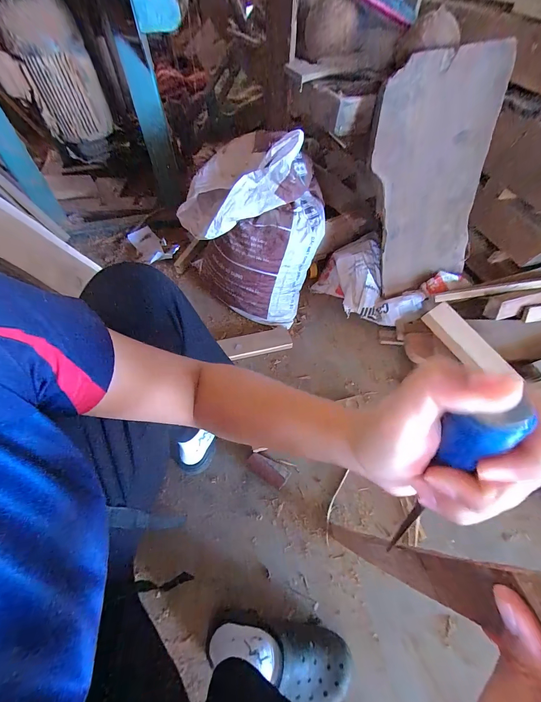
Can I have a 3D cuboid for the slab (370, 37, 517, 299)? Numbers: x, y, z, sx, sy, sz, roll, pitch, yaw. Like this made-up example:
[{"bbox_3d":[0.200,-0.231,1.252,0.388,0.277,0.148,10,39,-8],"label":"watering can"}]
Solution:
[{"bbox_3d":[0.408,-0.404,0.730,0.279,0.537,0.037,-11,39,2],"label":"slab"}]

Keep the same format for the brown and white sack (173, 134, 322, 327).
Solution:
[{"bbox_3d":[-0.041,-0.363,0.867,0.377,0.449,0.311,29,60,16],"label":"brown and white sack"}]

